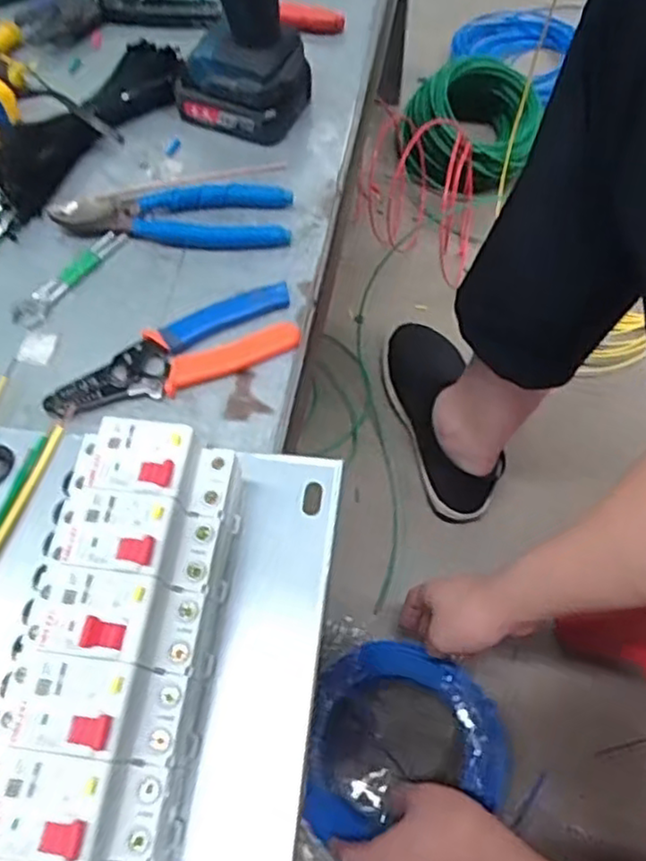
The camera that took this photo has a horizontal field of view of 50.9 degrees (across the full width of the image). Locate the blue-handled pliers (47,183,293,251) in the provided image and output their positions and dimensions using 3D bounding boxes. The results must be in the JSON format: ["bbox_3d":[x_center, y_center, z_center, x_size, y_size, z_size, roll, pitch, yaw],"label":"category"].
[{"bbox_3d":[-0.105,-0.153,0.469,0.165,0.021,0.051,4,63,5],"label":"blue-handled pliers"}]

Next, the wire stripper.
[{"bbox_3d":[-0.093,-0.047,0.425,0.159,0.010,0.044,-22,64,-9],"label":"wire stripper"}]

